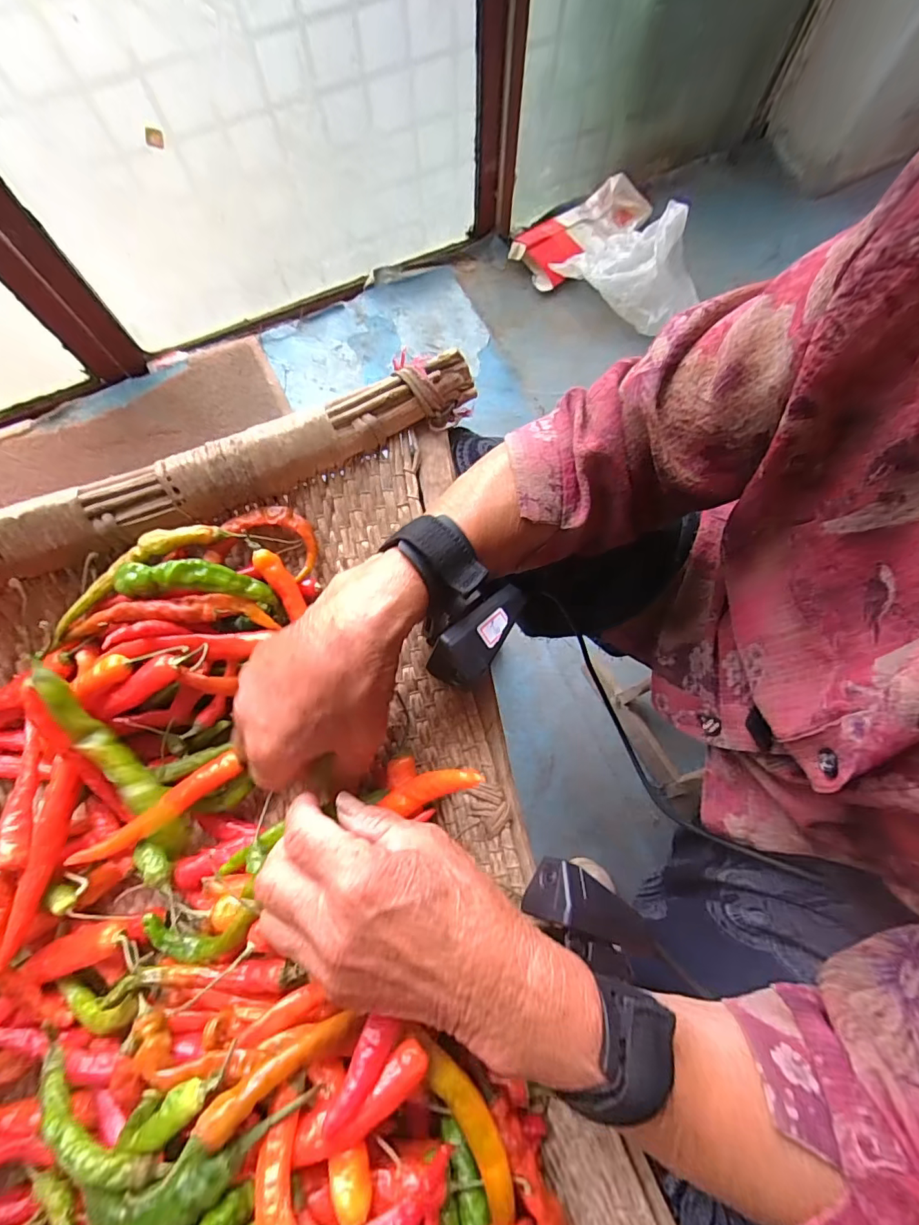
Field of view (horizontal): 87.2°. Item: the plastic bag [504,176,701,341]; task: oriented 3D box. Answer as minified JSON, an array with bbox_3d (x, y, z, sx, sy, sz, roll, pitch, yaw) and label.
[{"bbox_3d":[0.281,-0.661,0.876,0.251,0.159,0.305,-21,59,-5],"label":"plastic bag"}]

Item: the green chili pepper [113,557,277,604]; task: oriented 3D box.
[{"bbox_3d":[-0.157,-0.019,0.290,0.085,0.021,0.019,4,74,-20],"label":"green chili pepper"}]

